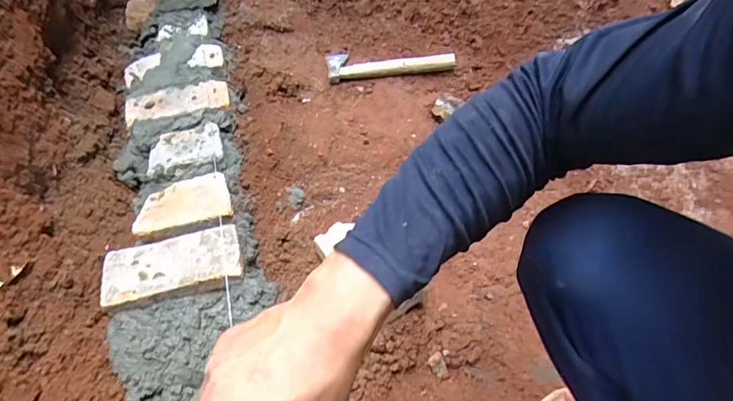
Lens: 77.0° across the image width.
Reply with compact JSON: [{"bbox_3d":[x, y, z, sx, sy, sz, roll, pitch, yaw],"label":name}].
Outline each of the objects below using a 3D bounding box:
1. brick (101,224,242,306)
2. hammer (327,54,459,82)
[{"bbox_3d":[-0.328,0.113,0.786,0.223,0.039,0.107,-13,53,-8],"label":"brick"},{"bbox_3d":[0.061,-0.343,1.153,0.317,0.040,0.091,-5,52,-1],"label":"hammer"}]

